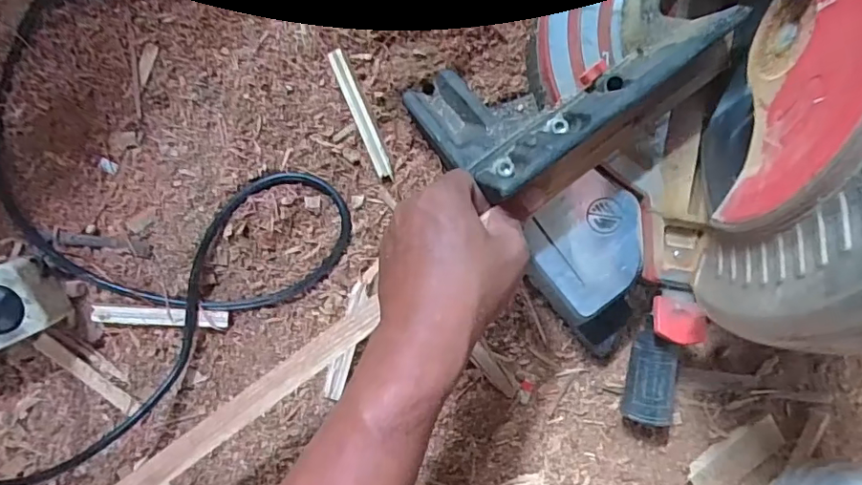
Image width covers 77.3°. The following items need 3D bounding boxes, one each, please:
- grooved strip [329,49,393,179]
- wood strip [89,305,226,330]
[{"bbox_3d":[-0.056,-0.103,0.438,0.013,0.010,0.107,-23,92,-2],"label":"grooved strip"},{"bbox_3d":[-0.223,0.062,0.444,0.107,0.008,0.016,4,91,-2],"label":"wood strip"}]

